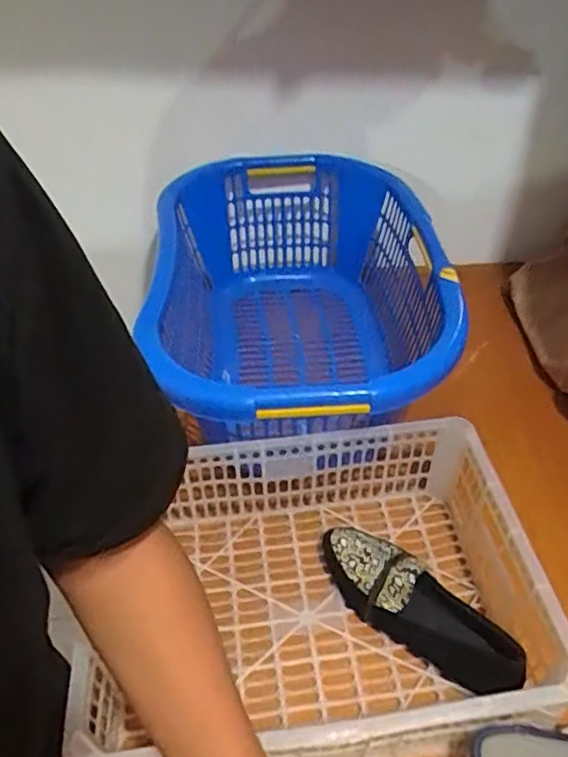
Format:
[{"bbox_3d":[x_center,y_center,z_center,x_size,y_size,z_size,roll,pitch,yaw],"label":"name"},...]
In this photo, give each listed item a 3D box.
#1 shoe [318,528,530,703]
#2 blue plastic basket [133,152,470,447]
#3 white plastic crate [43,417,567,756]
[{"bbox_3d":[0.144,0.253,0.671,0.251,0.055,0.083,29,52,28],"label":"shoe"},{"bbox_3d":[0.016,-0.106,0.928,0.400,0.228,0.606,-5,44,-4],"label":"blue plastic basket"},{"bbox_3d":[0.035,0.227,0.644,0.423,0.141,0.317,-7,44,-5],"label":"white plastic crate"}]

